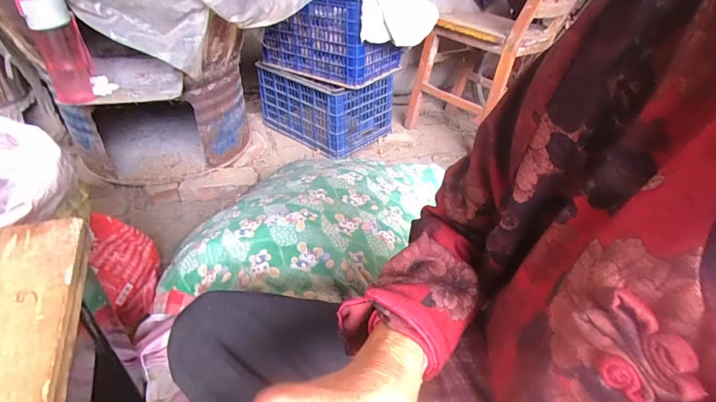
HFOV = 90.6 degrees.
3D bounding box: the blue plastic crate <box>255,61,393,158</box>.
[{"bbox_3d":[-0.139,-0.433,1.515,0.482,0.258,0.344,31,43,31],"label":"blue plastic crate"}]

